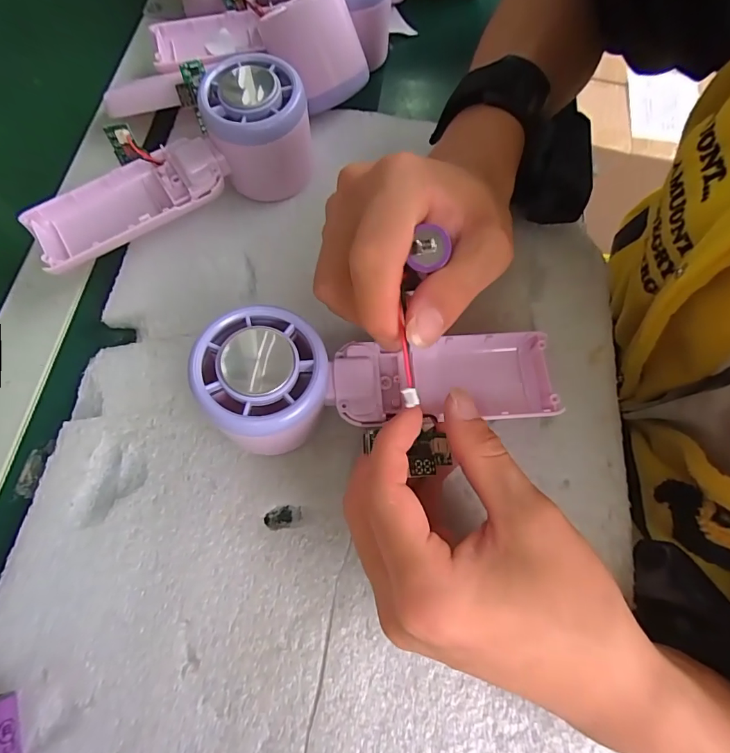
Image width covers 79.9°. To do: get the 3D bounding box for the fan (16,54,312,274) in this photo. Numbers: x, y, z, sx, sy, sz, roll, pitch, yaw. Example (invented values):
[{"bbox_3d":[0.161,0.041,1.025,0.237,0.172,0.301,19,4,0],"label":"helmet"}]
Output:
[{"bbox_3d":[-0.105,-0.113,0.252,0.165,0.057,0.067,-25,71,4],"label":"fan"}]

